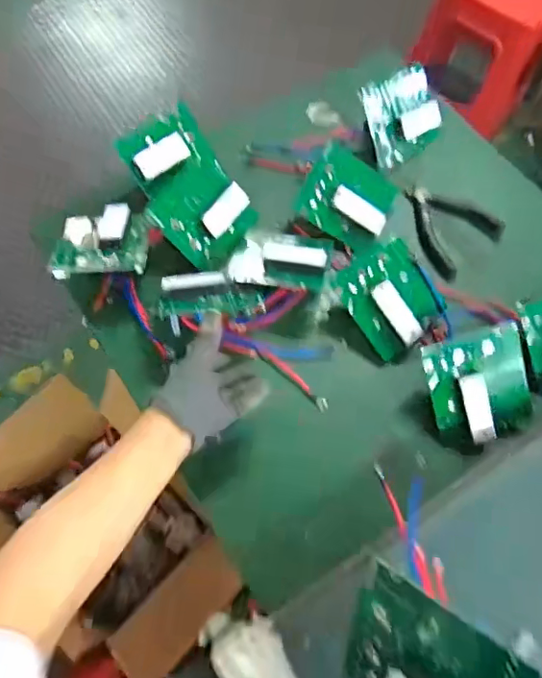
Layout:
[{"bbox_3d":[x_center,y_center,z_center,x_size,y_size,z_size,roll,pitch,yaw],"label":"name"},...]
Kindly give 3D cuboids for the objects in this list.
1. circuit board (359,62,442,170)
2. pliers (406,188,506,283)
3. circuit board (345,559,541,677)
[{"bbox_3d":[0.204,-0.348,0.844,0.121,0.022,0.127,-23,103,-6],"label":"circuit board"},{"bbox_3d":[0.261,-0.172,0.825,0.146,0.026,0.123,42,71,14],"label":"pliers"},{"bbox_3d":[0.107,0.234,0.374,0.126,0.018,0.103,23,100,45],"label":"circuit board"}]

